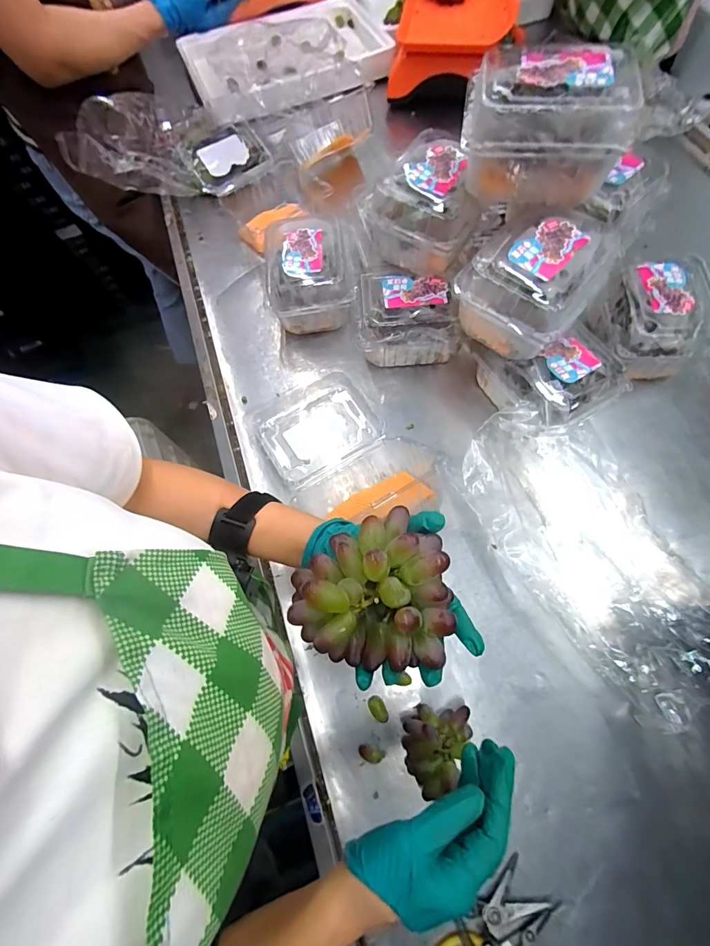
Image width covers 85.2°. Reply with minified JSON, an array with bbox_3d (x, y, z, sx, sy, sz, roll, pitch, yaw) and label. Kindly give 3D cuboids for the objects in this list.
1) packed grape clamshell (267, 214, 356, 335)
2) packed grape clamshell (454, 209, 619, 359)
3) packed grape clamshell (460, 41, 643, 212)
[{"bbox_3d":[-0.077,-0.321,0.642,0.134,0.108,0.174,-10,68,-2],"label":"packed grape clamshell"},{"bbox_3d":[0.224,-0.242,0.485,0.141,0.095,0.178,38,74,16],"label":"packed grape clamshell"},{"bbox_3d":[0.210,-0.392,0.443,0.169,0.103,0.125,5,68,4],"label":"packed grape clamshell"}]

